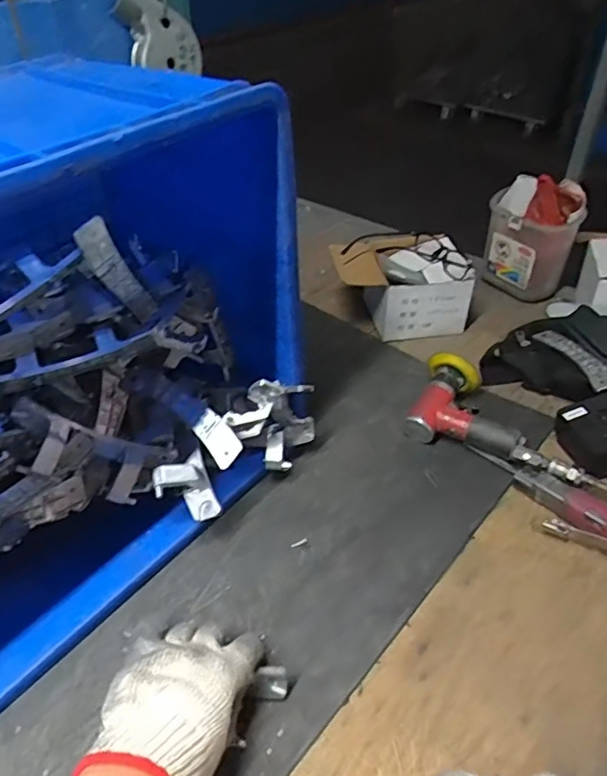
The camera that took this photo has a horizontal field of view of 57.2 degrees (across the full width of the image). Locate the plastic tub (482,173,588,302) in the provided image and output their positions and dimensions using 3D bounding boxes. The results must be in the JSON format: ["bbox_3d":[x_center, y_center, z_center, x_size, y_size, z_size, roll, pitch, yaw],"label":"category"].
[{"bbox_3d":[0.372,-0.248,0.925,0.106,0.162,0.139,-32,49,-29],"label":"plastic tub"}]

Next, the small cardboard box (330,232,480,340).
[{"bbox_3d":[0.146,-0.168,0.879,0.188,0.109,0.153,-8,42,-6],"label":"small cardboard box"}]

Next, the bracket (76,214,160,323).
[{"bbox_3d":[-0.178,-0.110,0.533,0.033,0.105,0.017,-14,38,20],"label":"bracket"}]

